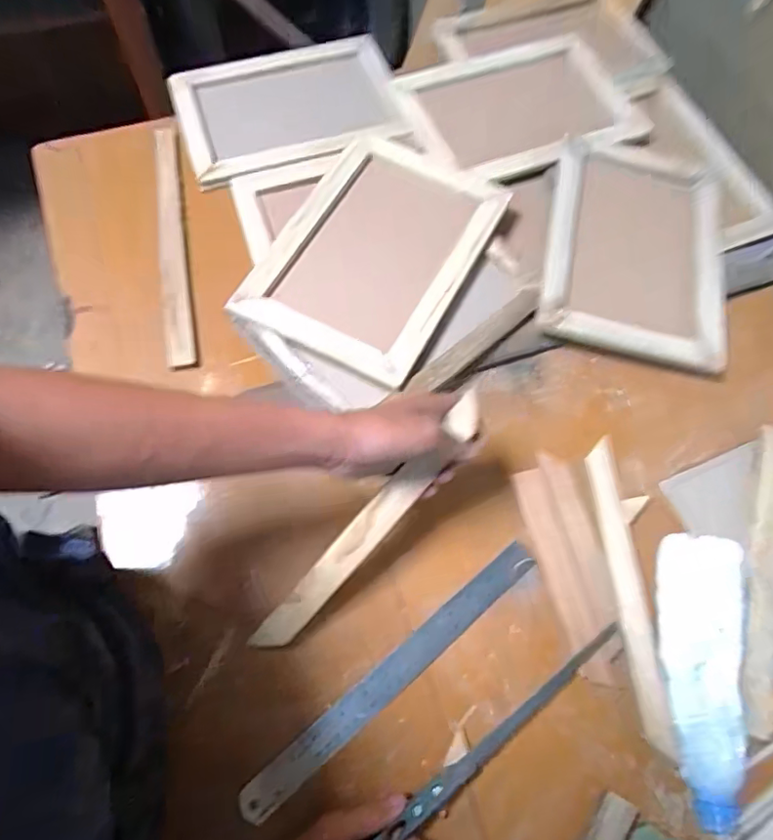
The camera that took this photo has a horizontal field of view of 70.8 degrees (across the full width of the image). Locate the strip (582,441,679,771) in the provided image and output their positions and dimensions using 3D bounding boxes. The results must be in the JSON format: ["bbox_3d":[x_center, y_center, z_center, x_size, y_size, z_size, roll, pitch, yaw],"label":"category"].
[{"bbox_3d":[0.226,0.152,0.509,0.030,0.013,0.276,-2,68,-2],"label":"strip"}]

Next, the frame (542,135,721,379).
[{"bbox_3d":[0.293,-0.206,0.645,0.207,0.034,0.298,12,68,3],"label":"frame"}]

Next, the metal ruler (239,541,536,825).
[{"bbox_3d":[0.009,0.224,0.486,0.320,0.006,0.031,-37,73,-15],"label":"metal ruler"}]

